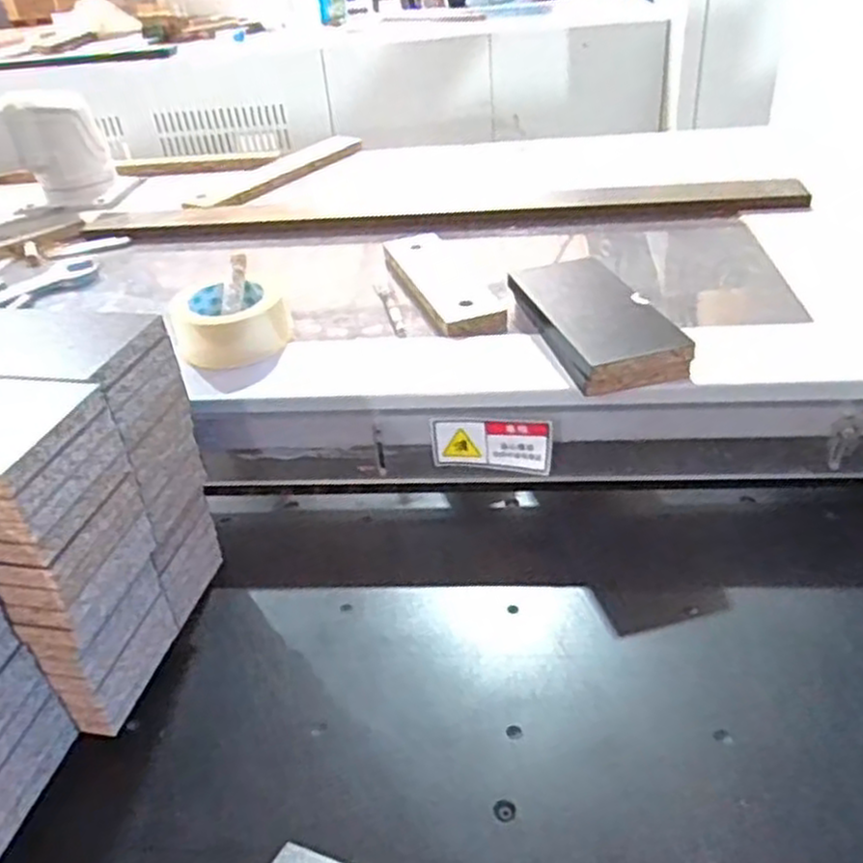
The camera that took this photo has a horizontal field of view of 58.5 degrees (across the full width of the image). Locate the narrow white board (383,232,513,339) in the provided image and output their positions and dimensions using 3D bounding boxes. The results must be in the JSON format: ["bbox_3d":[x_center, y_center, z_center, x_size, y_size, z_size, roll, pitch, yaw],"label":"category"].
[{"bbox_3d":[0.007,-0.154,0.787,0.071,0.022,0.226,-14,36,-12],"label":"narrow white board"}]

